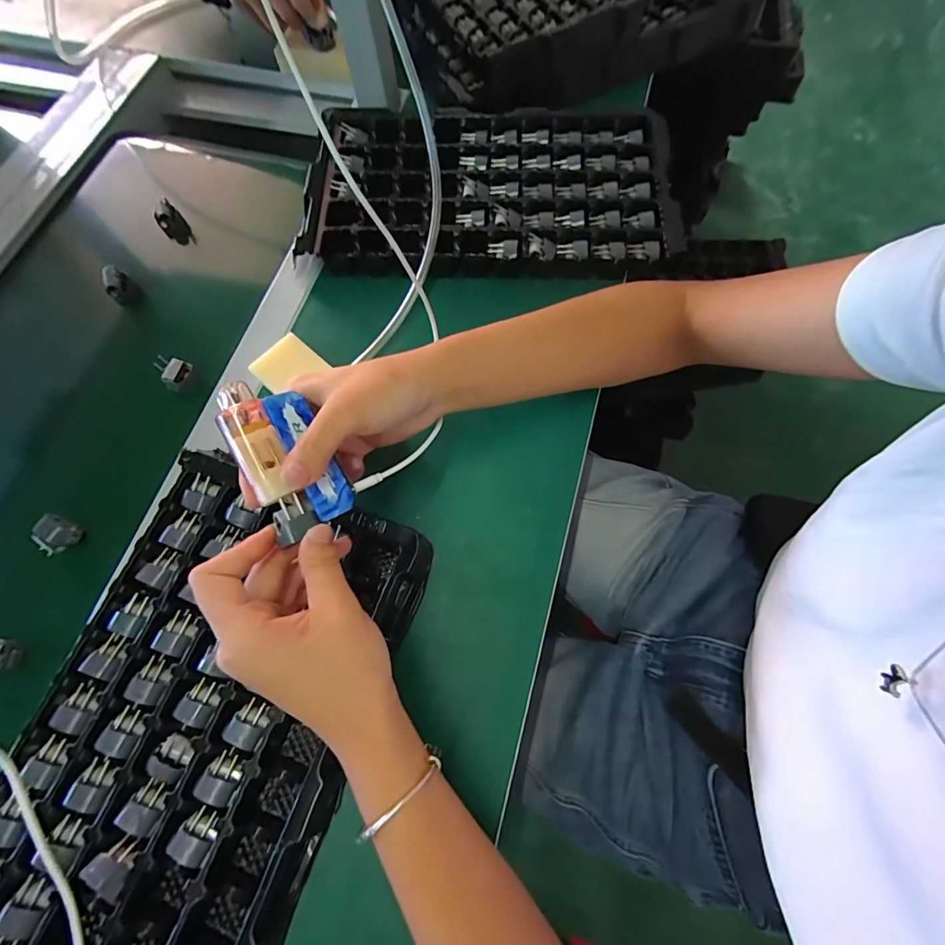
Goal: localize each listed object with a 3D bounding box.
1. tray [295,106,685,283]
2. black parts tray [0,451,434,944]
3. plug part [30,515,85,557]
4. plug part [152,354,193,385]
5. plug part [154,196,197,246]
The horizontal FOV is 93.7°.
[{"bbox_3d":[0.020,-0.294,0.459,0.361,0.036,0.201,2,70,2],"label":"tray"},{"bbox_3d":[-0.191,0.178,0.298,0.218,0.032,0.357,19,72,8],"label":"black parts tray"},{"bbox_3d":[-0.342,0.052,0.363,0.024,0.019,0.030,14,71,6],"label":"plug part"},{"bbox_3d":[-0.281,-0.095,0.414,0.022,0.019,0.026,3,70,2],"label":"plug part"},{"bbox_3d":[-0.333,-0.277,0.494,0.016,0.049,0.027,31,77,28],"label":"plug part"}]

